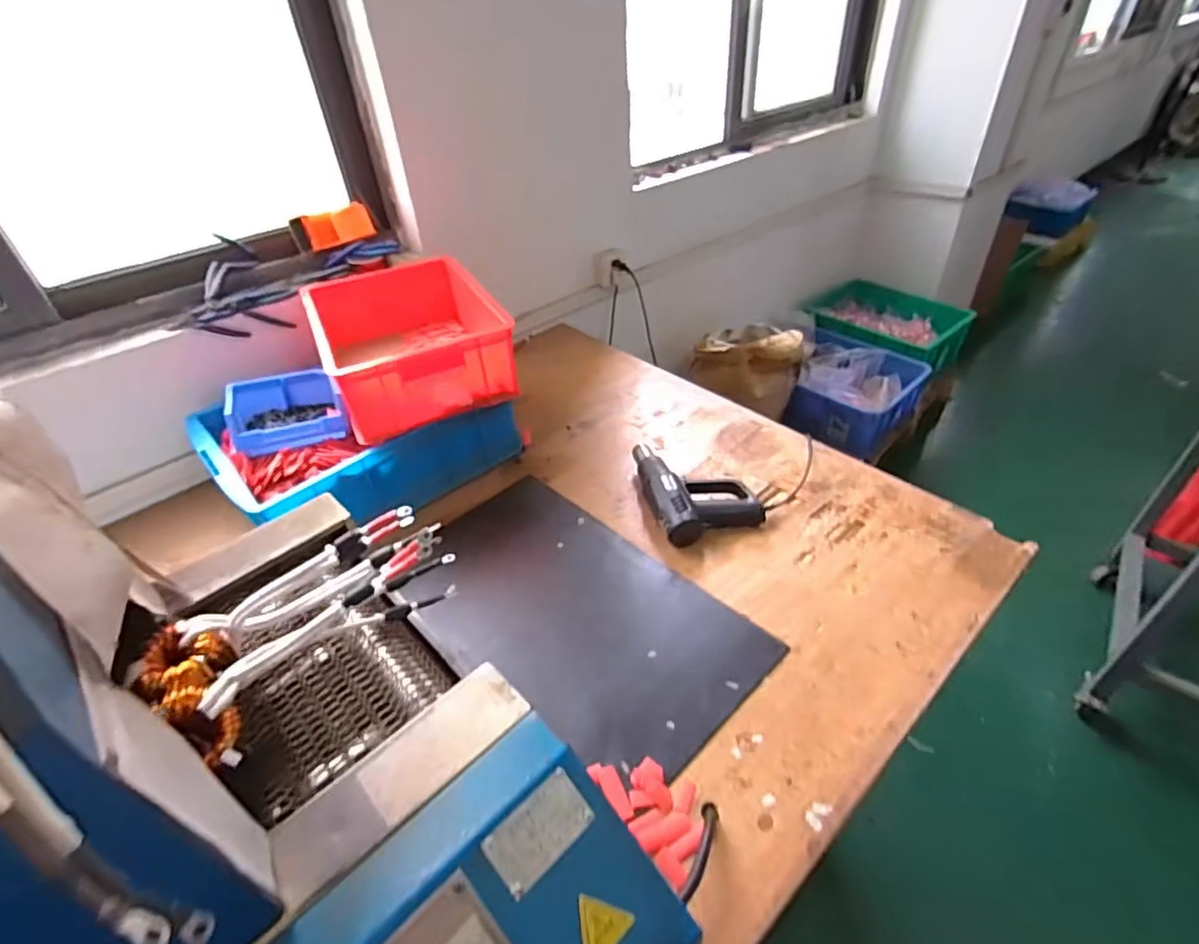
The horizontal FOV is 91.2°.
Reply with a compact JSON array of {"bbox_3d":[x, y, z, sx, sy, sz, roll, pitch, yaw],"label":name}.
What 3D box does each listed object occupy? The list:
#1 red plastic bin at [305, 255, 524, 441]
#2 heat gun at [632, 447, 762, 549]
[{"bbox_3d":[-0.359,-0.249,1.107,0.299,0.143,0.391,-22,42,-19],"label":"red plastic bin"},{"bbox_3d":[0.167,0.021,1.067,0.178,0.065,0.232,-13,40,-10],"label":"heat gun"}]

